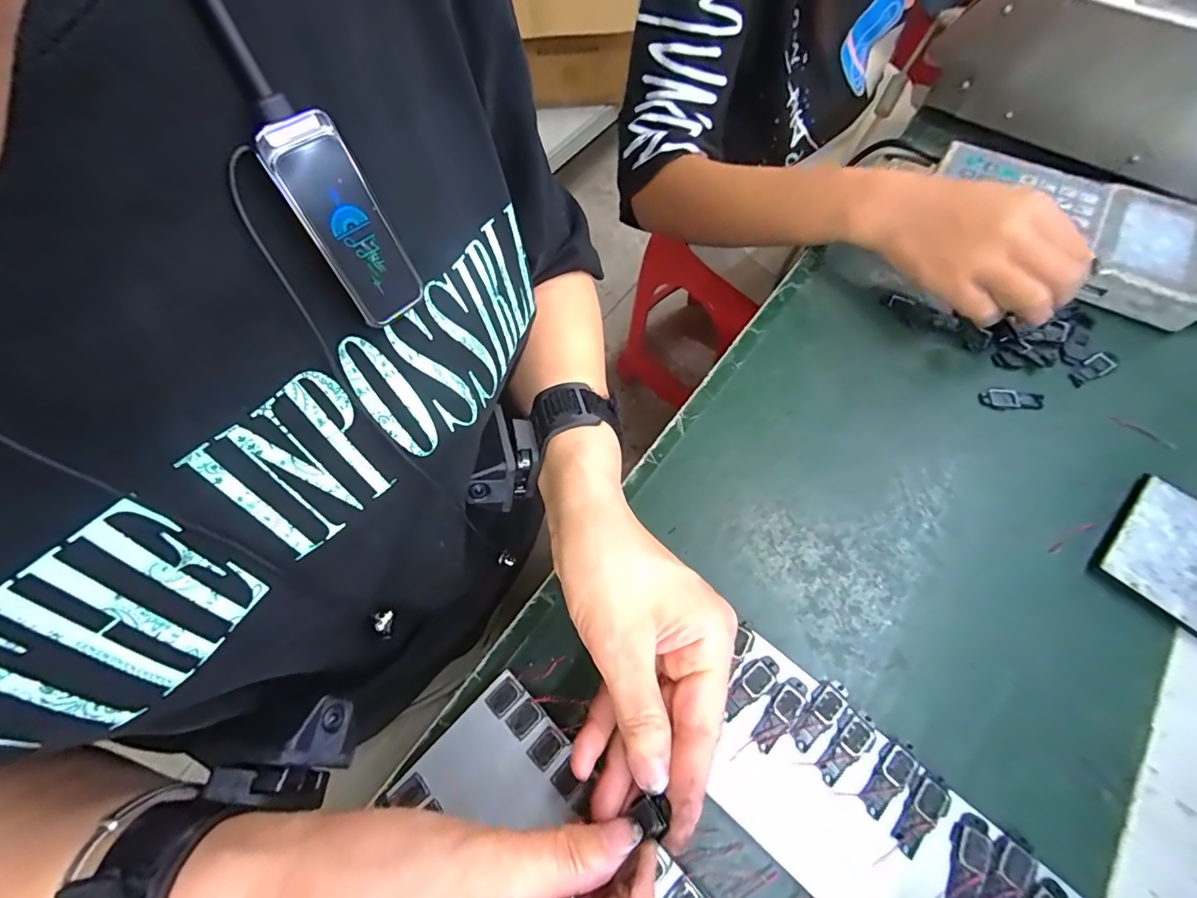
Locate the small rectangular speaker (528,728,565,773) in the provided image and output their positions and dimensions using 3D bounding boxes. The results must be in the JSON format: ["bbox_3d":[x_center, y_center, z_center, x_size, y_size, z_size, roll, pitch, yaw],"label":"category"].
[{"bbox_3d":[-0.026,0.152,0.258,0.013,0.004,0.018,40,70,18],"label":"small rectangular speaker"}]

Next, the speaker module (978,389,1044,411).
[{"bbox_3d":[0.287,-0.034,0.354,0.041,0.004,0.015,4,63,2],"label":"speaker module"}]

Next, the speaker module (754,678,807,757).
[{"bbox_3d":[0.096,0.139,0.267,0.014,0.004,0.040,39,69,18],"label":"speaker module"}]

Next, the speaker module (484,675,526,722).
[{"bbox_3d":[-0.050,0.132,0.271,0.018,0.004,0.013,-40,64,-22],"label":"speaker module"}]

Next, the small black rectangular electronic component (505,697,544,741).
[{"bbox_3d":[-0.039,0.141,0.265,0.017,0.004,0.013,-40,70,-18],"label":"small black rectangular electronic component"}]

